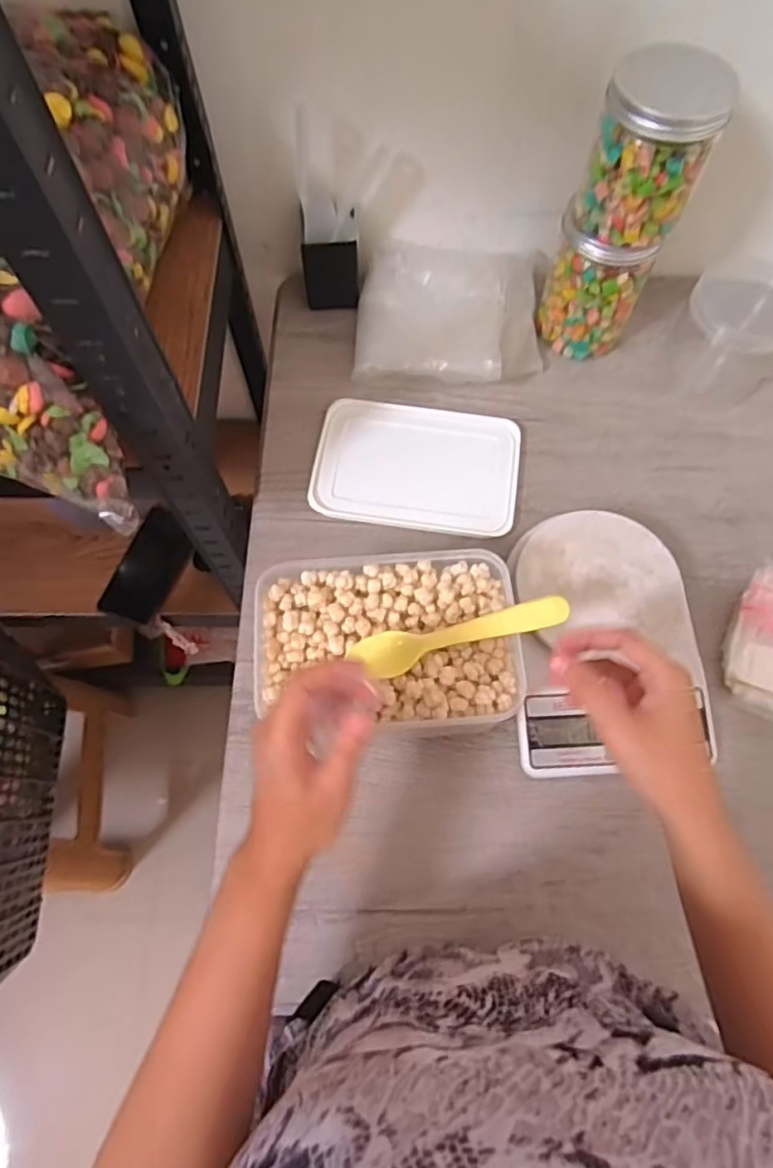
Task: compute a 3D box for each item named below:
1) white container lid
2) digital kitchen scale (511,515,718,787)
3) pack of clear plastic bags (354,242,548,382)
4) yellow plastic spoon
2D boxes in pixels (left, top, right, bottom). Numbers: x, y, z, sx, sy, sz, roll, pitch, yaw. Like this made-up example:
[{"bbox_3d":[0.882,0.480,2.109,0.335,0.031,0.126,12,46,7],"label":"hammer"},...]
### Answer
[{"bbox_3d":[0.029,-0.111,0.584,0.186,0.013,0.125,9,68,4],"label":"white container lid"},{"bbox_3d":[0.173,0.044,0.503,0.147,0.043,0.202,-5,68,-1],"label":"digital kitchen scale"},{"bbox_3d":[0.063,-0.260,0.618,0.184,0.056,0.156,1,68,1],"label":"pack of clear plastic bags"},{"bbox_3d":[0.051,0.036,0.429,0.149,0.015,0.027,-14,69,-5],"label":"yellow plastic spoon"}]

